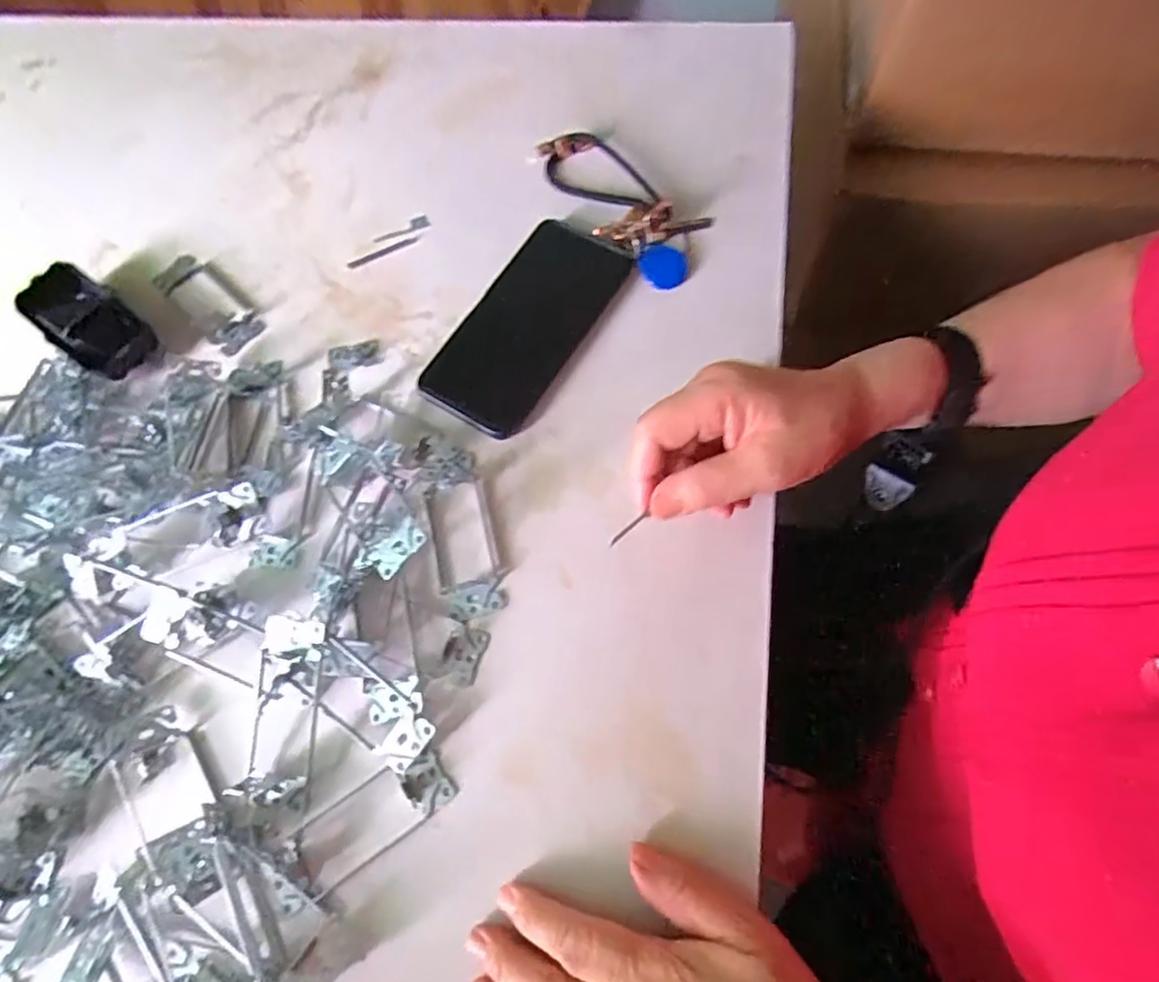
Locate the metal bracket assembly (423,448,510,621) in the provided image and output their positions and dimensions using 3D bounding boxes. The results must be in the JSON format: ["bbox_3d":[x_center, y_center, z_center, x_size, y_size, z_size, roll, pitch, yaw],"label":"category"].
[{"bbox_3d":[-0.074,0.024,0.381,0.041,0.009,0.108,-17,70,-1],"label":"metal bracket assembly"}]

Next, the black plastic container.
[{"bbox_3d":[-0.359,-0.125,0.445,0.104,0.024,0.050,36,77,16],"label":"black plastic container"}]

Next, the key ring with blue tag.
[{"bbox_3d":[0.030,-0.219,0.458,0.064,0.025,0.158,-42,72,-10],"label":"key ring with blue tag"}]

